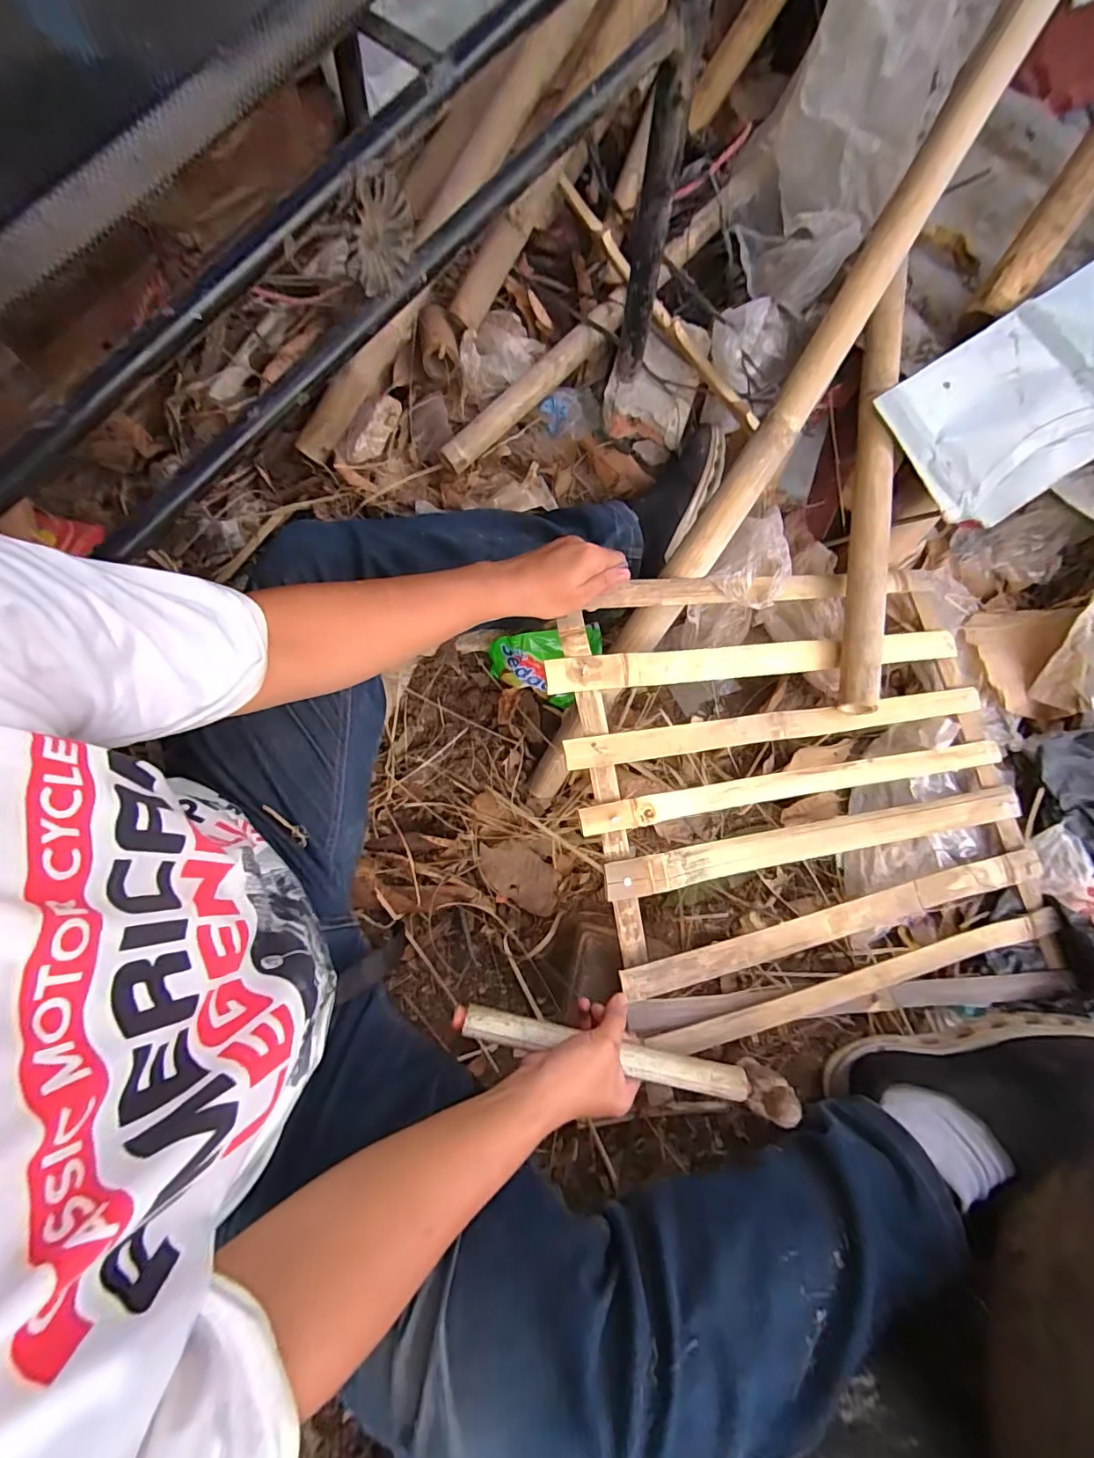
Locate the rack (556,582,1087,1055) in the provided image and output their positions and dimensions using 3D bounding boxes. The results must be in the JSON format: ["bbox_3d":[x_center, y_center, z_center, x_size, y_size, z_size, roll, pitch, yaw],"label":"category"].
[{"bbox_3d":[0.290,0.071,0.575,0.538,0.034,0.487,-8,82,-14],"label":"rack"}]

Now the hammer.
[{"bbox_3d":[0.062,0.280,0.452,0.288,0.051,0.028,14,75,1],"label":"hammer"}]

